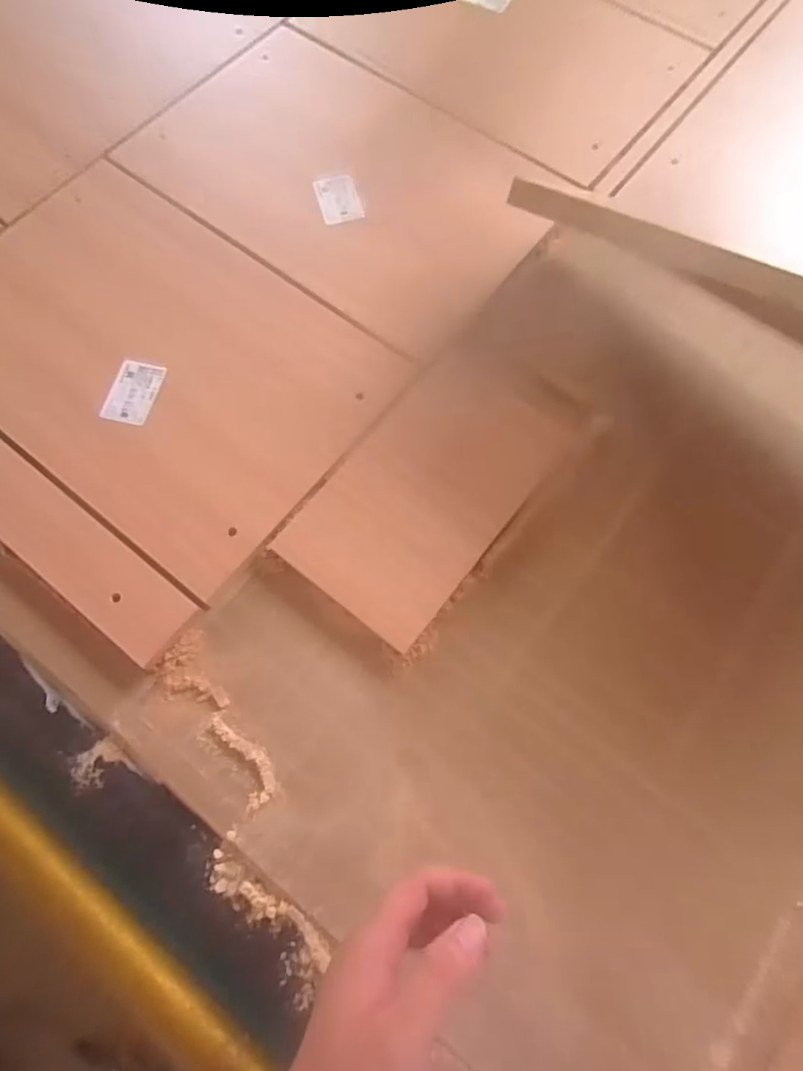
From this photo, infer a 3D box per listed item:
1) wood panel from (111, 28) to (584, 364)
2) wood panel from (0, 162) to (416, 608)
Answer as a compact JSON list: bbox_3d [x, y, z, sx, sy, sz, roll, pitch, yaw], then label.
[{"bbox_3d":[-0.057,-0.370,0.599,0.407,0.014,0.266,36,74,11],"label":"wood panel"},{"bbox_3d":[-0.232,-0.169,0.517,0.411,0.026,0.258,37,74,12],"label":"wood panel"}]

